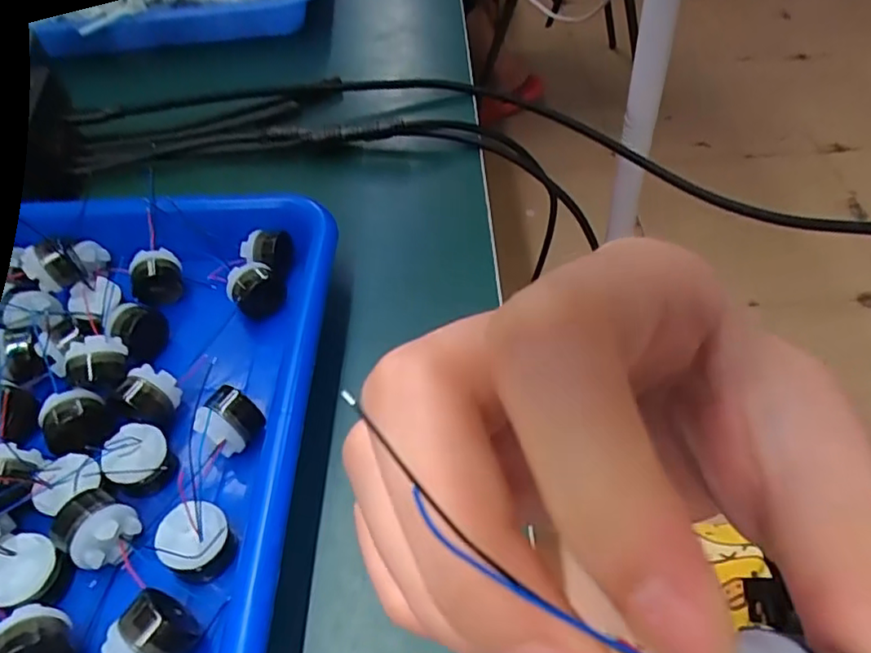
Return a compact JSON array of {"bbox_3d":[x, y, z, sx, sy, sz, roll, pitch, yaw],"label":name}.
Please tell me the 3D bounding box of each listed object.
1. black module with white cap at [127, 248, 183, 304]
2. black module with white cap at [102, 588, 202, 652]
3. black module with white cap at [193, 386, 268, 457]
[{"bbox_3d":[-0.124,-0.021,0.274,0.021,0.020,0.018,-22,51,-15],"label":"black module with white cap"},{"bbox_3d":[-0.080,0.090,0.176,0.020,0.019,0.021,23,54,22],"label":"black module with white cap"},{"bbox_3d":[-0.074,0.034,0.218,0.018,0.017,0.017,19,53,19],"label":"black module with white cap"}]

